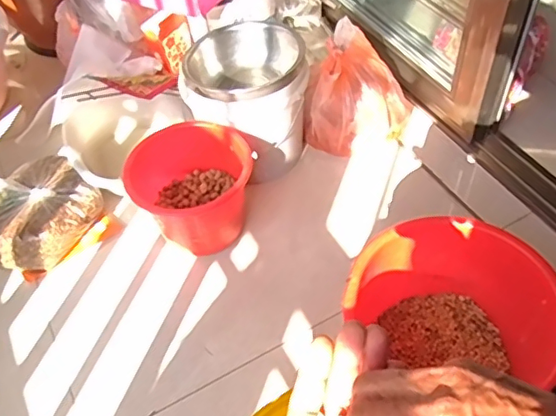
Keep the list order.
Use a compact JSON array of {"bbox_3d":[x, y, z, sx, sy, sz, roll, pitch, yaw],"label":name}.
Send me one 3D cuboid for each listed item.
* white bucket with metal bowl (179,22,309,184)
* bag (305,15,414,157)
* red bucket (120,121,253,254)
[{"bbox_3d":[-0.054,-0.214,1.116,0.211,0.229,0.217,-2,51,3],"label":"white bucket with metal bowl"},{"bbox_3d":[0.165,-0.233,1.149,0.192,0.197,0.174,20,56,19],"label":"bag"},{"bbox_3d":[-0.156,-0.033,1.038,0.219,0.152,0.202,-2,51,3],"label":"red bucket"}]

